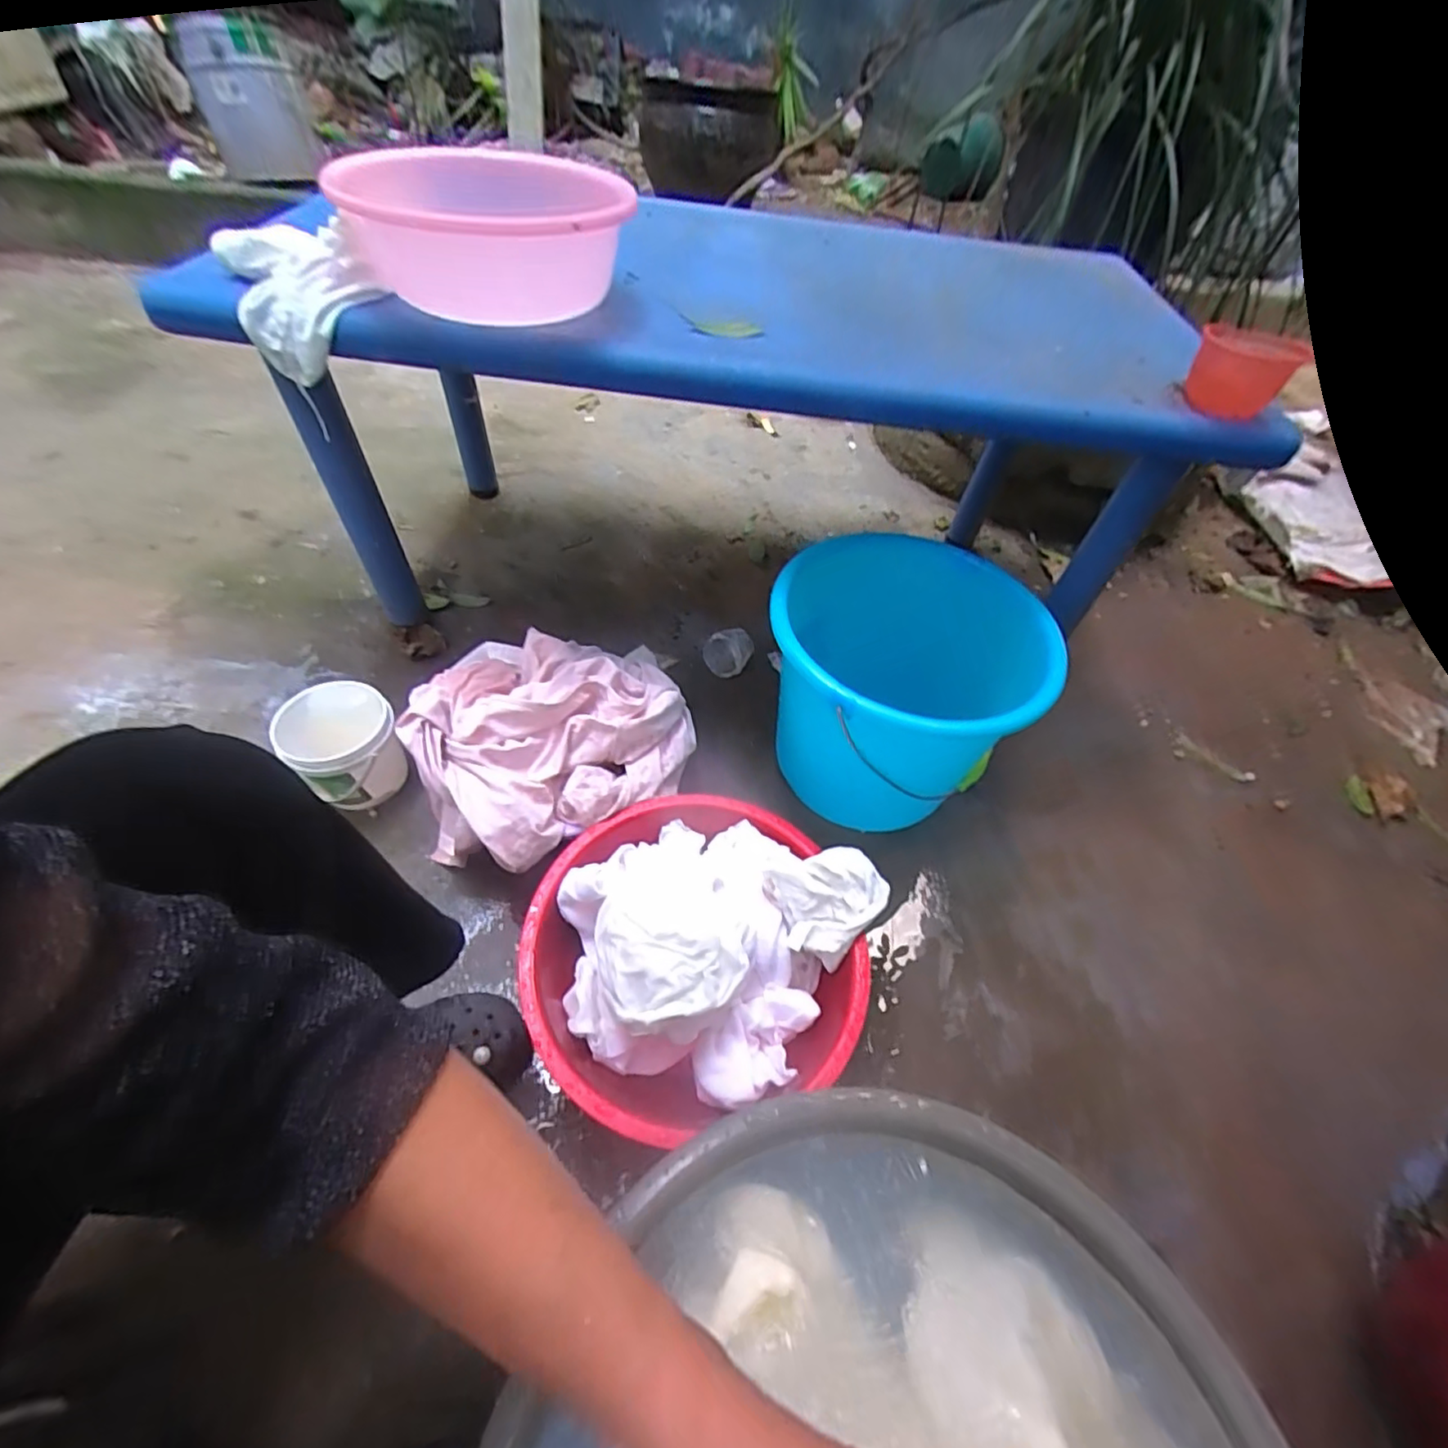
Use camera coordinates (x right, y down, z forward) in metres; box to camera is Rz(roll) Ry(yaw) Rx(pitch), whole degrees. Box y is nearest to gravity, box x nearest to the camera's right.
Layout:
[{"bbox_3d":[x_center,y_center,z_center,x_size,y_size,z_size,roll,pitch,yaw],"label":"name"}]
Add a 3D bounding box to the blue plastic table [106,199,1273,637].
[{"bbox_3d":[0.004,-0.416,0.898,1.094,0.425,0.553,1,52,-4],"label":"blue plastic table"}]

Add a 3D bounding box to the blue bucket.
[{"bbox_3d":[0.222,-0.050,0.818,0.323,0.272,0.341,2,52,-3],"label":"blue bucket"}]

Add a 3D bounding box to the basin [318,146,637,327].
[{"bbox_3d":[-0.231,-0.483,0.618,0.264,0.114,0.341,-4,52,-8],"label":"basin"}]

